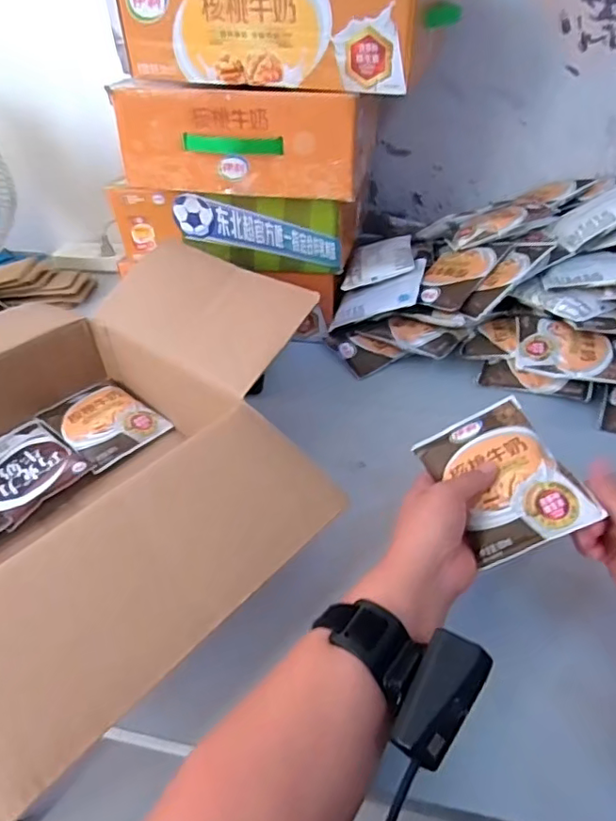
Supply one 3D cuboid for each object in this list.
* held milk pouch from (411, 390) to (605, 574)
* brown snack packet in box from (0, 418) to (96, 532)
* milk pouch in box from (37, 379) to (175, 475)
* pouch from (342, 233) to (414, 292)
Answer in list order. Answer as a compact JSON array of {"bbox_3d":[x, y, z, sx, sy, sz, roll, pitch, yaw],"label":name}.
[{"bbox_3d":[0.154,0.050,0.454,0.094,0.015,0.133,-28,44,6],"label":"held milk pouch"},{"bbox_3d":[-0.297,0.057,0.584,0.121,0.015,0.093,28,48,33],"label":"brown snack packet in box"},{"bbox_3d":[-0.236,0.009,0.642,0.126,0.023,0.098,28,48,32],"label":"milk pouch in box"},{"bbox_3d":[0.099,-0.211,0.777,0.092,0.016,0.114,-9,42,19],"label":"pouch"}]

